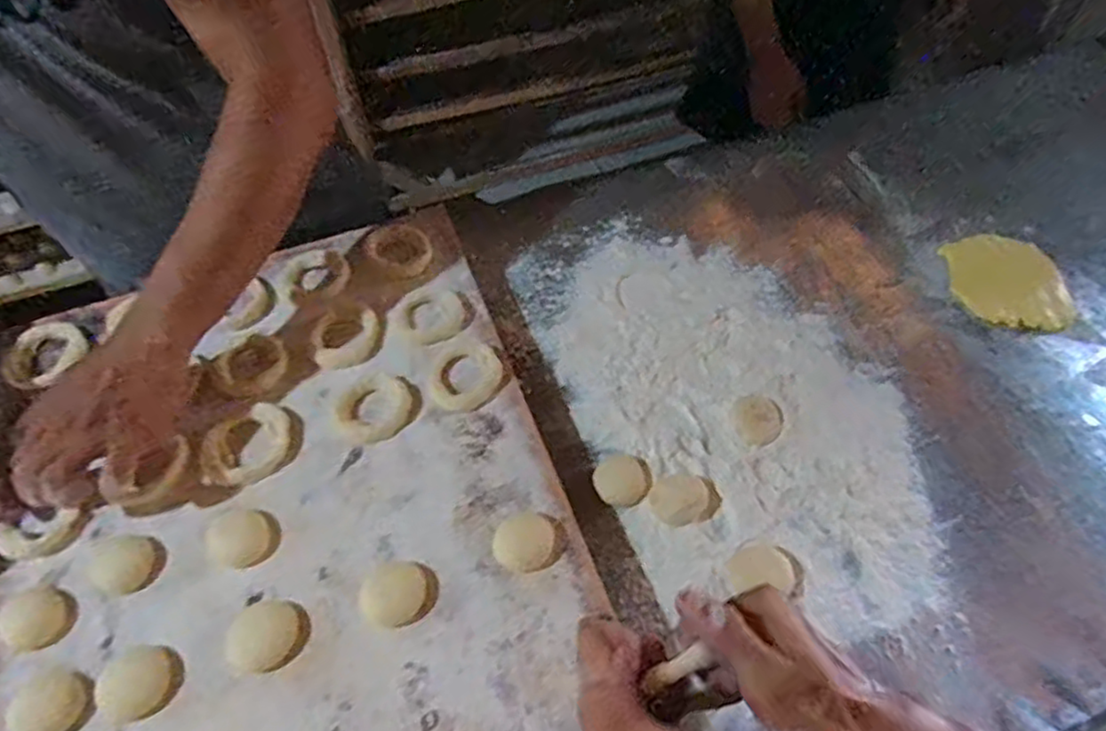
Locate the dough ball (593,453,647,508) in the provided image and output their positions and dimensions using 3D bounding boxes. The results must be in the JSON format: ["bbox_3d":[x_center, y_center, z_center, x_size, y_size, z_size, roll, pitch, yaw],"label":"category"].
[{"bbox_3d":[0.059,0.095,0.577,0.042,0.017,0.044,-2,57,2],"label":"dough ball"}]

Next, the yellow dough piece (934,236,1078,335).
[{"bbox_3d":[0.443,-0.081,0.667,0.107,0.013,0.111,2,58,5],"label":"yellow dough piece"}]

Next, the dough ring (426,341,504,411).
[{"bbox_3d":[-0.075,0.008,0.587,0.063,0.008,0.062,-2,57,2],"label":"dough ring"}]

